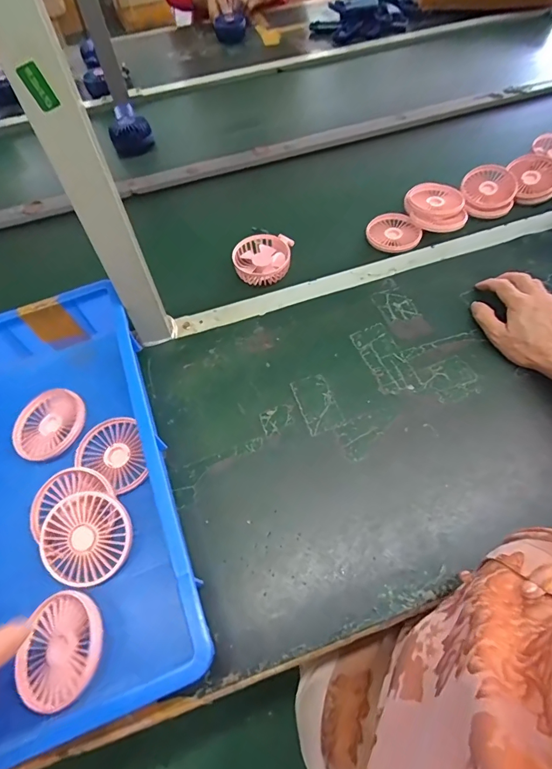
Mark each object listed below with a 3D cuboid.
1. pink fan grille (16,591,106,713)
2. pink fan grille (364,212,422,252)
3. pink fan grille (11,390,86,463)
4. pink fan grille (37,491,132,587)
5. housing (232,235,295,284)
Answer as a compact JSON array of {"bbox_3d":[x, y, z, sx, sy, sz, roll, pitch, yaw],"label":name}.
[{"bbox_3d":[-0.191,0.233,0.359,0.079,0.013,0.085,-4,65,19],"label":"pink fan grille"},{"bbox_3d":[0.195,-0.255,0.679,0.087,0.019,0.087,-1,60,2],"label":"pink fan grille"},{"bbox_3d":[-0.266,0.047,0.476,0.085,0.011,0.076,-41,66,-18],"label":"pink fan grille"},{"bbox_3d":[-0.187,0.152,0.404,0.085,0.019,0.084,0,78,0],"label":"pink fan grille"},{"bbox_3d":[-0.022,-0.197,0.646,0.090,0.034,0.096,-1,60,2],"label":"housing"}]

